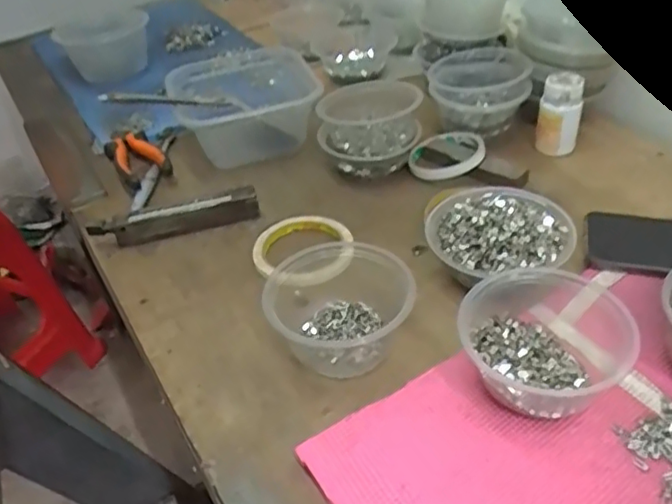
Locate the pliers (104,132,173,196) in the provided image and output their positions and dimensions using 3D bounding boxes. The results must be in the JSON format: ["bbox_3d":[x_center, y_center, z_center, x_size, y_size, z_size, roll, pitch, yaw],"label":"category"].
[{"bbox_3d":[-0.237,-0.111,0.731,0.056,0.024,0.129,-24,43,-20],"label":"pliers"}]

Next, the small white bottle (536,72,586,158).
[{"bbox_3d":[0.251,-0.154,0.683,0.045,0.078,0.044,11,43,19],"label":"small white bottle"}]

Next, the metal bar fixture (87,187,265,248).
[{"bbox_3d":[-0.165,-0.034,0.637,0.167,0.036,0.024,-12,41,-8],"label":"metal bar fixture"}]

